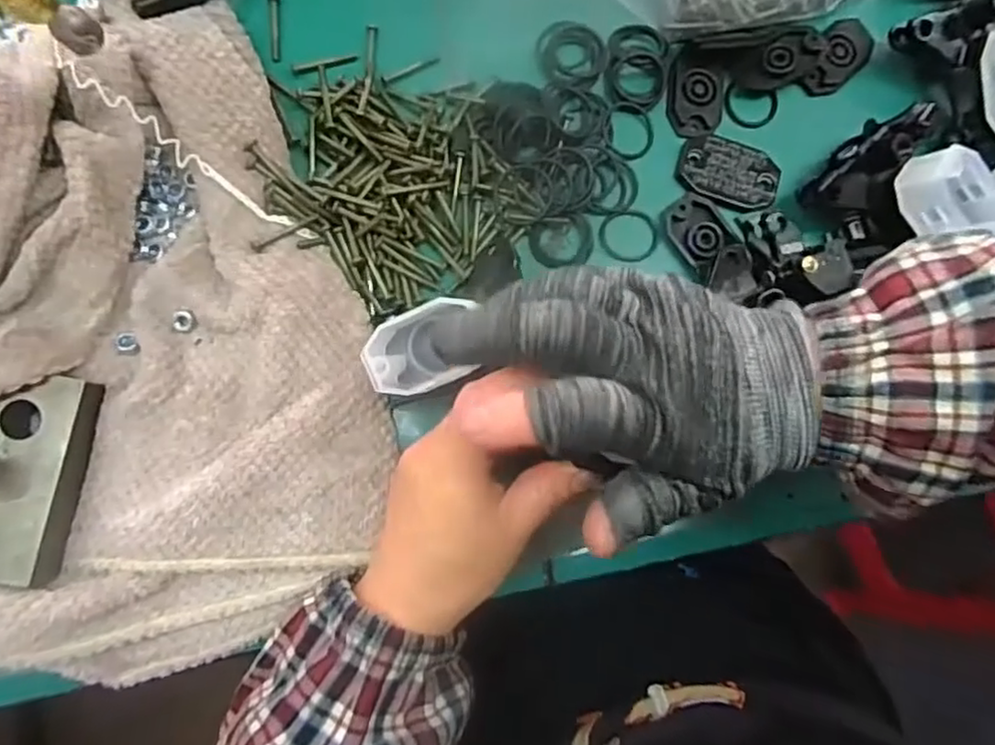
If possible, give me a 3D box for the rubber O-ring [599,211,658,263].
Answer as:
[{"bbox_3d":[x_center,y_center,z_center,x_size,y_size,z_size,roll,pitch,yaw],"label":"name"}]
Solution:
[{"bbox_3d":[0.071,-0.074,0.367,0.033,0.004,0.028,11,83,-5],"label":"rubber O-ring"}]

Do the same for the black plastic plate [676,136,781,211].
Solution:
[{"bbox_3d":[0.125,-0.108,0.367,0.054,0.007,0.034,19,83,-4],"label":"black plastic plate"}]

